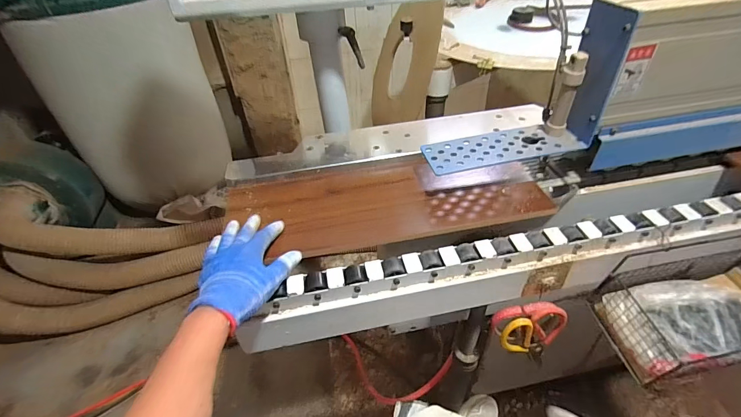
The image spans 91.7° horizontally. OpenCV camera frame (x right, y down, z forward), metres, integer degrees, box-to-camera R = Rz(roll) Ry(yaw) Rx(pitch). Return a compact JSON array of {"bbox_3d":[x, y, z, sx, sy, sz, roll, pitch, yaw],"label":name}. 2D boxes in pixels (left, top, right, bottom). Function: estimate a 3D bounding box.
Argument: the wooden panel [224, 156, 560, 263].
[{"bbox_3d":[0.027,-0.014,0.550,0.459,0.027,0.162,-9,50,-8],"label":"wooden panel"}]

